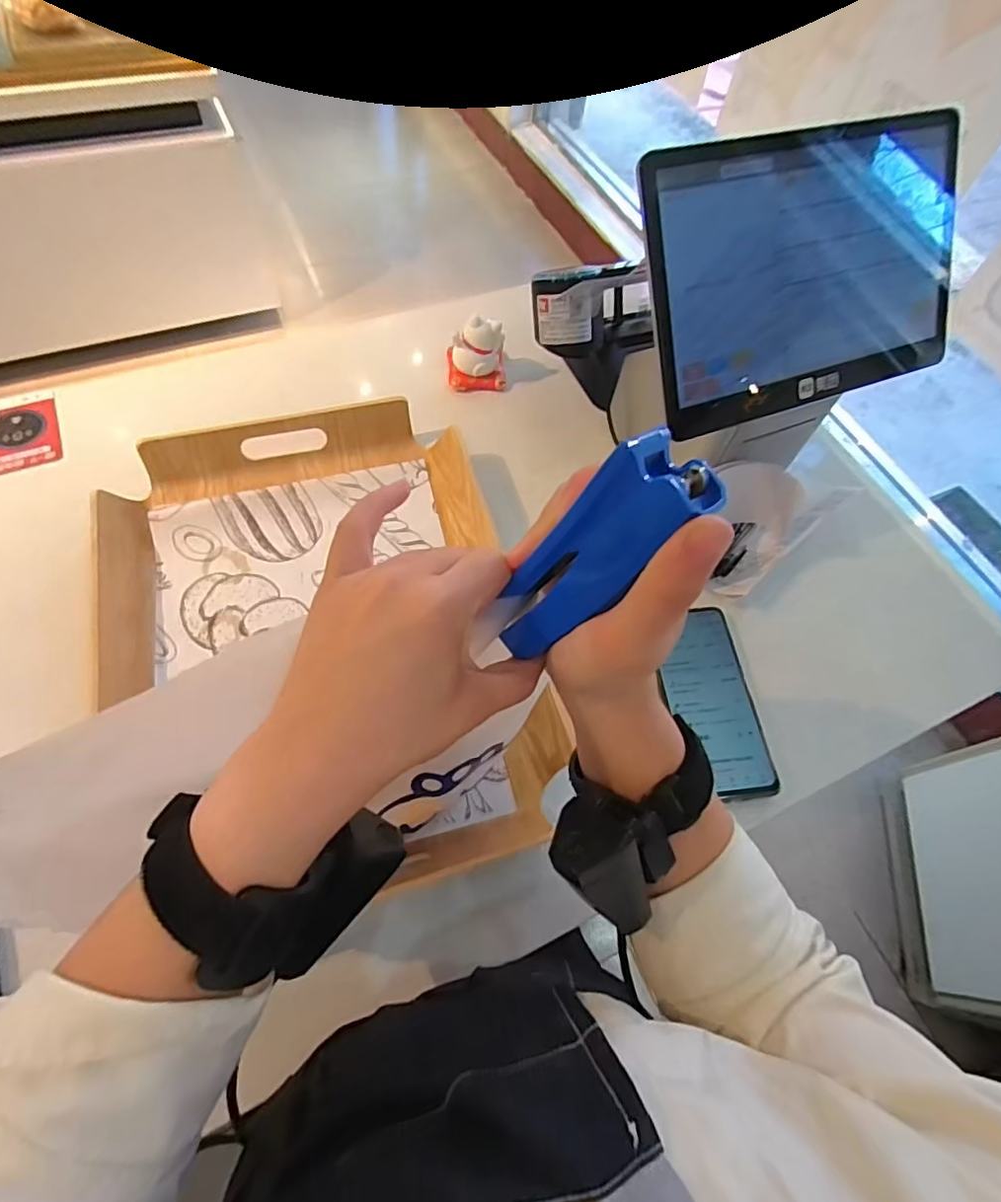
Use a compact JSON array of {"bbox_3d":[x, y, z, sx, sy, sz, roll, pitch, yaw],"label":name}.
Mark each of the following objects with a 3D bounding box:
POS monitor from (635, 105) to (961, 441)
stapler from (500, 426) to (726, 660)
[{"bbox_3d":[0.232,-0.245,0.431,0.271,0.182,0.029,-19,21,-12],"label":"POS monitor"},{"bbox_3d":[0.036,-0.015,0.230,0.034,0.111,0.026,49,44,11],"label":"stapler"}]

